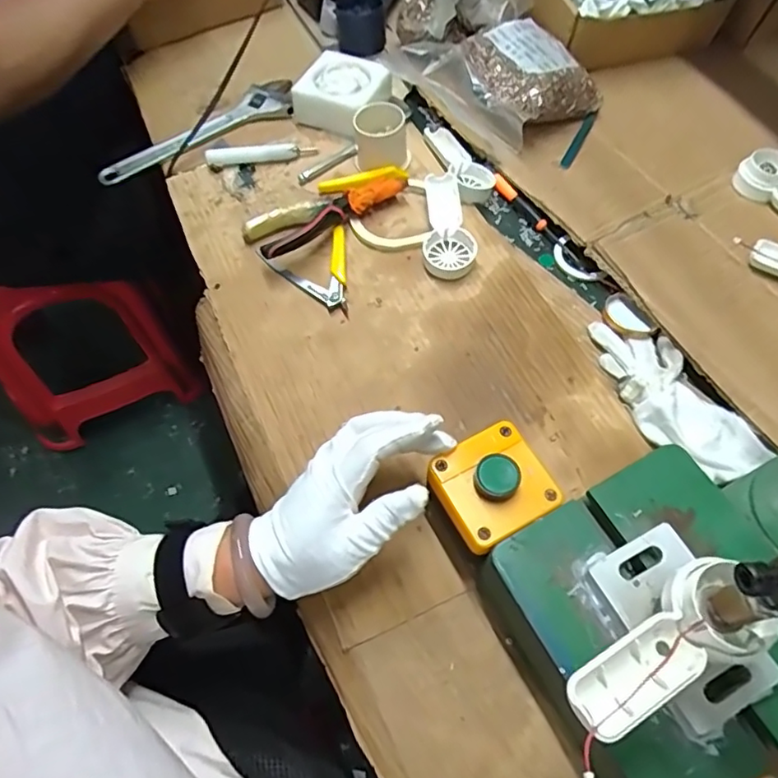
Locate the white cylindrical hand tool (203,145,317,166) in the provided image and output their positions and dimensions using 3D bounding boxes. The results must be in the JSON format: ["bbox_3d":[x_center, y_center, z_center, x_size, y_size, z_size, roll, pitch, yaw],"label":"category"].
[{"bbox_3d":[-0.133,-0.248,0.588,0.113,0.013,0.017,-8,61,-4],"label":"white cylindrical hand tool"}]

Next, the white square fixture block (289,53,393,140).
[{"bbox_3d":[-0.052,-0.322,0.613,0.079,0.036,0.088,27,65,14],"label":"white square fixture block"}]

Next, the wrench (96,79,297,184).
[{"bbox_3d":[-0.194,-0.278,0.604,0.233,0.014,0.053,-40,68,-19],"label":"wrench"}]

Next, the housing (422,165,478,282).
[{"bbox_3d":[0.056,-0.156,0.534,0.045,0.020,0.119,1,61,1],"label":"housing"}]

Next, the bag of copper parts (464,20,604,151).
[{"bbox_3d":[0.139,-0.326,0.601,0.120,0.054,0.131,-33,66,-16],"label":"bag of copper parts"}]

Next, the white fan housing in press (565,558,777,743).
[{"bbox_3d":[0.130,0.123,0.271,0.105,0.020,0.044,-21,63,-13],"label":"white fan housing in press"}]

